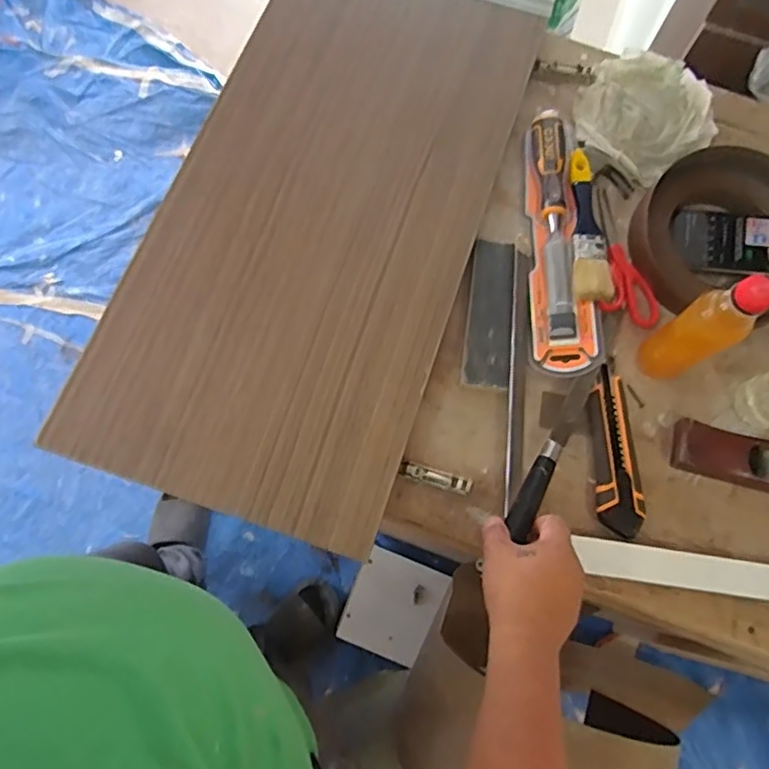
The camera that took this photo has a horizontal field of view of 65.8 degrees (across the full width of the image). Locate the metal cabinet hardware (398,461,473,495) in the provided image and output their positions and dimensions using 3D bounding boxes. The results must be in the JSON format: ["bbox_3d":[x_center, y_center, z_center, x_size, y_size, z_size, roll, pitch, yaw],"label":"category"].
[{"bbox_3d":[0.051,0.092,0.588,0.071,0.016,0.015,19,74,2],"label":"metal cabinet hardware"}]

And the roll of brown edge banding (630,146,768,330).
[{"bbox_3d":[0.406,-0.162,0.677,0.238,0.059,0.210,13,74,1],"label":"roll of brown edge banding"}]

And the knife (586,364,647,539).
[{"bbox_3d":[0.239,0.066,0.616,0.045,0.024,0.172,2,74,-3],"label":"knife"}]

